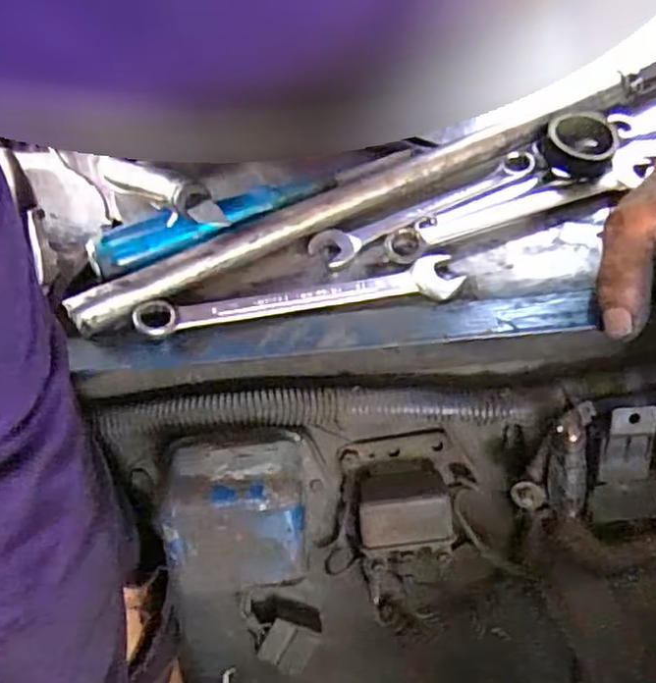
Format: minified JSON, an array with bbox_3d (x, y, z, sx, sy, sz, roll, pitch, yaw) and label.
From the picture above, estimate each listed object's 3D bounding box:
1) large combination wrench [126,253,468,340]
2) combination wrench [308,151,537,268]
[{"bbox_3d":[-0.014,-0.025,0.351,0.167,0.012,0.025,-9,54,-4],"label":"large combination wrench"},{"bbox_3d":[0.056,-0.081,0.391,0.147,0.006,0.022,-27,57,-16],"label":"combination wrench"}]

